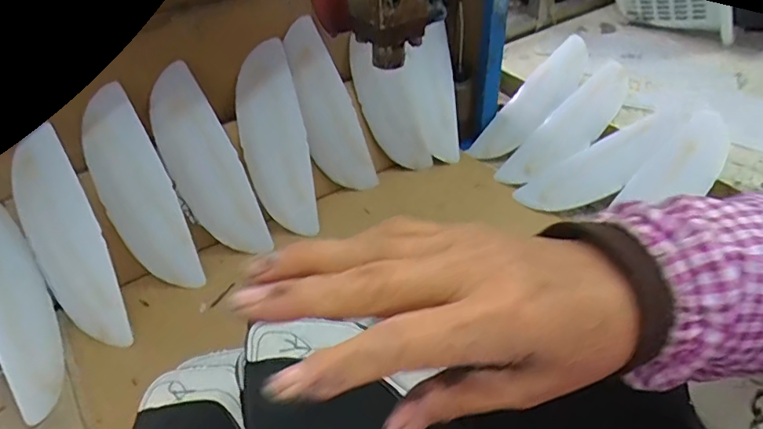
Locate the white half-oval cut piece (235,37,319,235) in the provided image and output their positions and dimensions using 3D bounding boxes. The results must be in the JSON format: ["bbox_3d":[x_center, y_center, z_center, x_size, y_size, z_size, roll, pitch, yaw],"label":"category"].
[{"bbox_3d":[-0.123,-0.083,0.626,0.073,0.214,0.019,-12,10,-11],"label":"white half-oval cut piece"}]

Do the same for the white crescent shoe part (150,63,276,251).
[{"bbox_3d":[-0.192,-0.048,0.589,0.074,0.214,0.011,-22,18,3],"label":"white crescent shoe part"}]

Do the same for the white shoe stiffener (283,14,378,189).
[{"bbox_3d":[-0.065,-0.125,0.652,0.072,0.212,0.020,-26,26,-11],"label":"white shoe stiffener"}]

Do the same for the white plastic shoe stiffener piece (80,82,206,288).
[{"bbox_3d":[-0.253,-0.019,0.562,0.073,0.212,0.009,-19,16,2],"label":"white plastic shoe stiffener piece"}]

